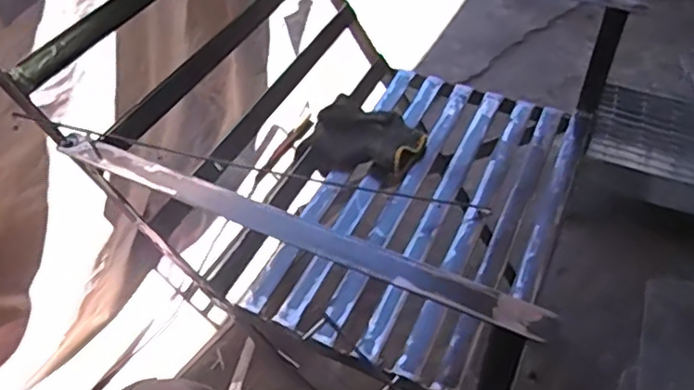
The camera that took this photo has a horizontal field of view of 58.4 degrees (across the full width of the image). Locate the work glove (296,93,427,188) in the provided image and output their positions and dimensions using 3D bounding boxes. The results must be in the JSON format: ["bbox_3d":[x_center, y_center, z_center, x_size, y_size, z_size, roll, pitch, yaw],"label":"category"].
[{"bbox_3d":[0.024,-0.063,0.731,0.127,0.032,0.111,21,53,15],"label":"work glove"}]

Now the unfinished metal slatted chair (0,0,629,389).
[{"bbox_3d":[-0.087,-0.210,0.575,0.693,0.444,0.466,27,54,19],"label":"unfinished metal slatted chair"}]

